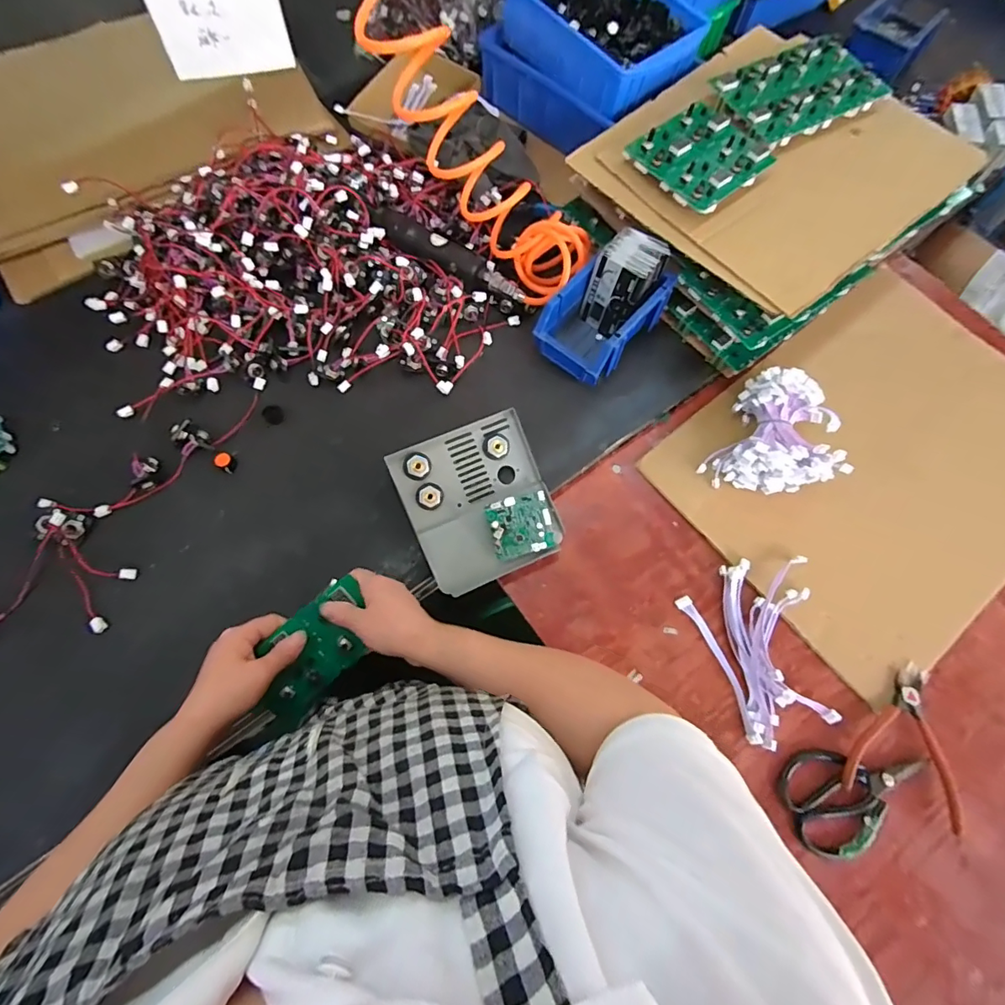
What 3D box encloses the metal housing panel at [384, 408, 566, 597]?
[{"bbox_3d":[-0.026,0.001,0.565,0.157,0.026,0.171,-23,90,-14],"label":"metal housing panel"}]

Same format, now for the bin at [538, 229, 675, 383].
[{"bbox_3d":[0.128,-0.240,0.612,0.101,0.104,0.157,41,74,11],"label":"bin"}]

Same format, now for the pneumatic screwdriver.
[{"bbox_3d":[-0.072,-0.322,0.643,0.226,0.035,0.033,26,71,8],"label":"pneumatic screwdriver"}]

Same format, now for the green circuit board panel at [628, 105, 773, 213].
[{"bbox_3d":[0.239,-0.418,0.593,0.136,0.022,0.125,-40,76,-15],"label":"green circuit board panel"}]

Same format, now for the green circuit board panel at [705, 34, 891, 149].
[{"bbox_3d":[0.384,-0.535,0.638,0.206,0.020,0.125,-27,73,-11],"label":"green circuit board panel"}]

